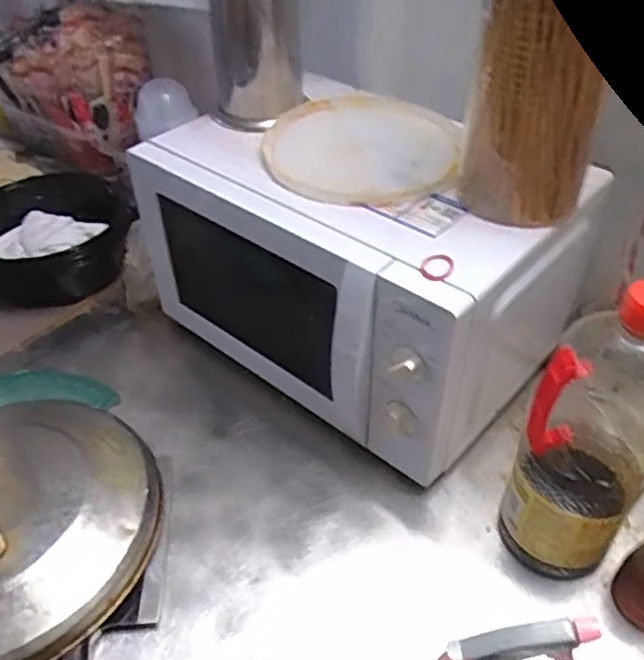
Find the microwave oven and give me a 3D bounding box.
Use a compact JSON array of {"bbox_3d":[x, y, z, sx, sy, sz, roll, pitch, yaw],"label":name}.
[{"bbox_3d":[0.029,-0.080,0.762,0.445,0.260,0.271,31,51,31],"label":"microwave oven"}]

